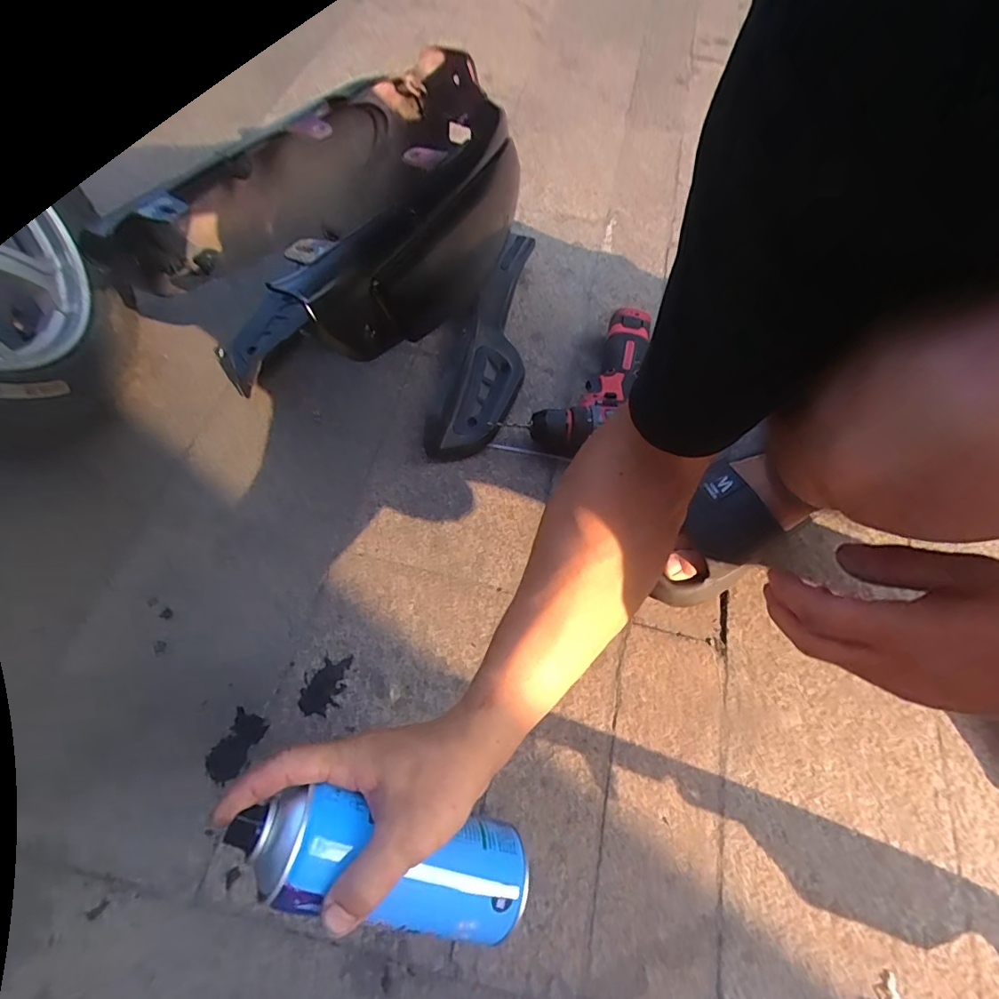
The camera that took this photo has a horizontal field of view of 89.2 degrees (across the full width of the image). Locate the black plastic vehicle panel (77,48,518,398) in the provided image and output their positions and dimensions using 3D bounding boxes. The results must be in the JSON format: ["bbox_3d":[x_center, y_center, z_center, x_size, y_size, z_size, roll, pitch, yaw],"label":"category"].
[{"bbox_3d":[-0.153,-0.283,0.546,0.263,0.263,0.454,19,63,6],"label":"black plastic vehicle panel"}]

